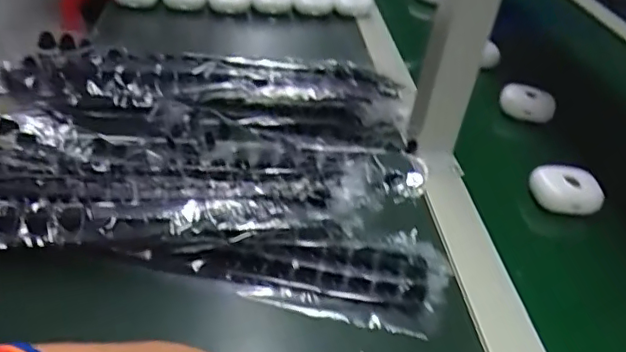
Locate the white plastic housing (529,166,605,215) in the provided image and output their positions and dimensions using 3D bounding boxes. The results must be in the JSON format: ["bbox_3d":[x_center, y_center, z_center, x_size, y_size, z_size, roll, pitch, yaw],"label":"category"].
[{"bbox_3d":[0.229,0.012,0.519,0.056,0.029,0.035,8,36,1],"label":"white plastic housing"}]

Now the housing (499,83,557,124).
[{"bbox_3d":[0.247,-0.082,0.657,0.062,0.030,0.039,14,36,8],"label":"housing"}]

